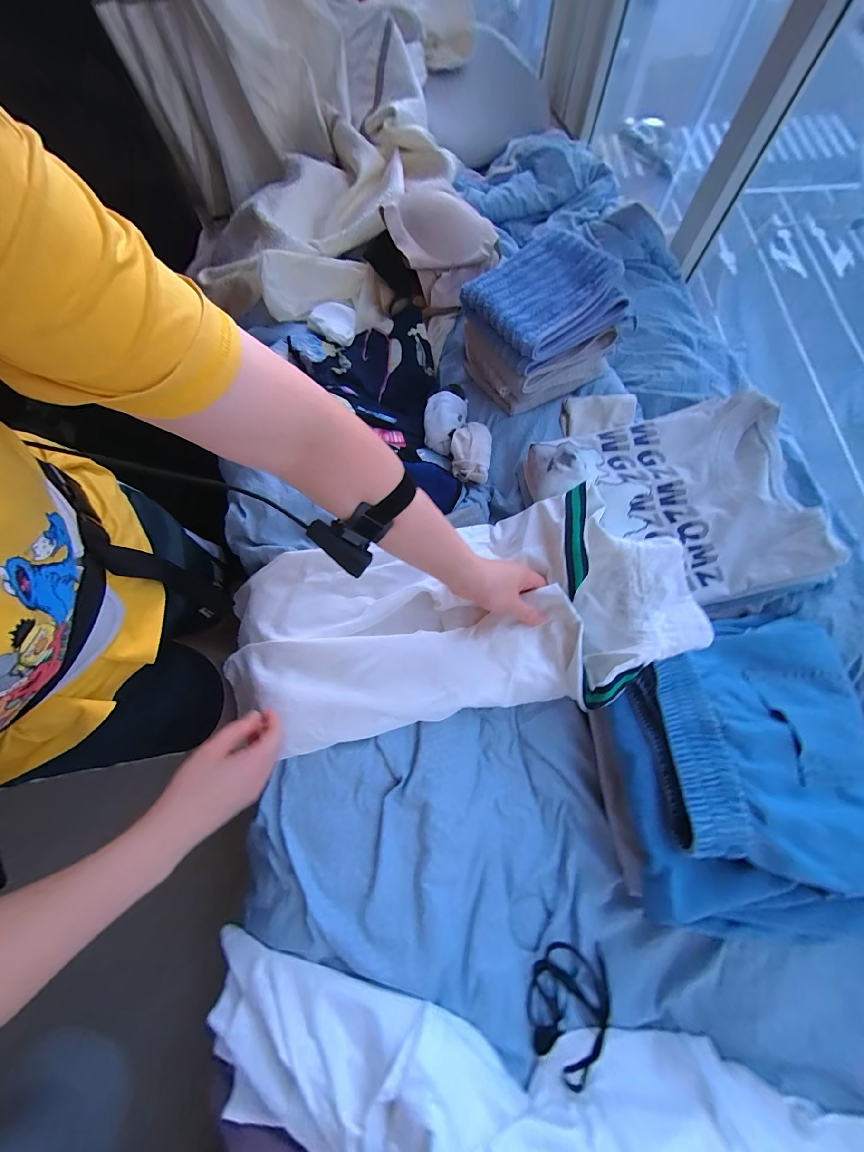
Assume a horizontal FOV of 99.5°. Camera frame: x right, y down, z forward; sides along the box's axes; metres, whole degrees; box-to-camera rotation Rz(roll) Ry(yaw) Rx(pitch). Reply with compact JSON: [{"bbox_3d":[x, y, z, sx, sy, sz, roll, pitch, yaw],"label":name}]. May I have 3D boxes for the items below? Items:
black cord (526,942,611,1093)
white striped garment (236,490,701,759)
[{"bbox_3d":[0.144,0.441,0.377,0.086,0.046,0.091,-3,72,1],"label":"black cord"},{"bbox_3d":[0.007,0.059,0.463,0.555,0.082,0.243,-11,72,7],"label":"white striped garment"}]

